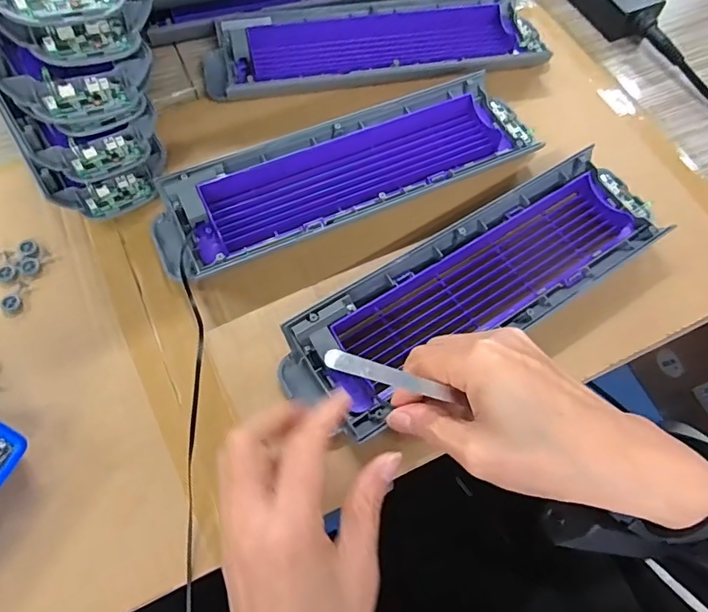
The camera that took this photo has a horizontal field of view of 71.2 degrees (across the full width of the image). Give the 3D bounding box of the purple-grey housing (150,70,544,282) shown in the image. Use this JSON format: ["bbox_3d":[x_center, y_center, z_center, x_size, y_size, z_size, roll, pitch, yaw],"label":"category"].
[{"bbox_3d":[0.003,-0.097,0.366,0.294,0.033,0.085,-23,68,-13],"label":"purple-grey housing"}]

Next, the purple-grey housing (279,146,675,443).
[{"bbox_3d":[0.090,-0.019,0.333,0.289,0.029,0.084,-28,67,-17],"label":"purple-grey housing"}]

